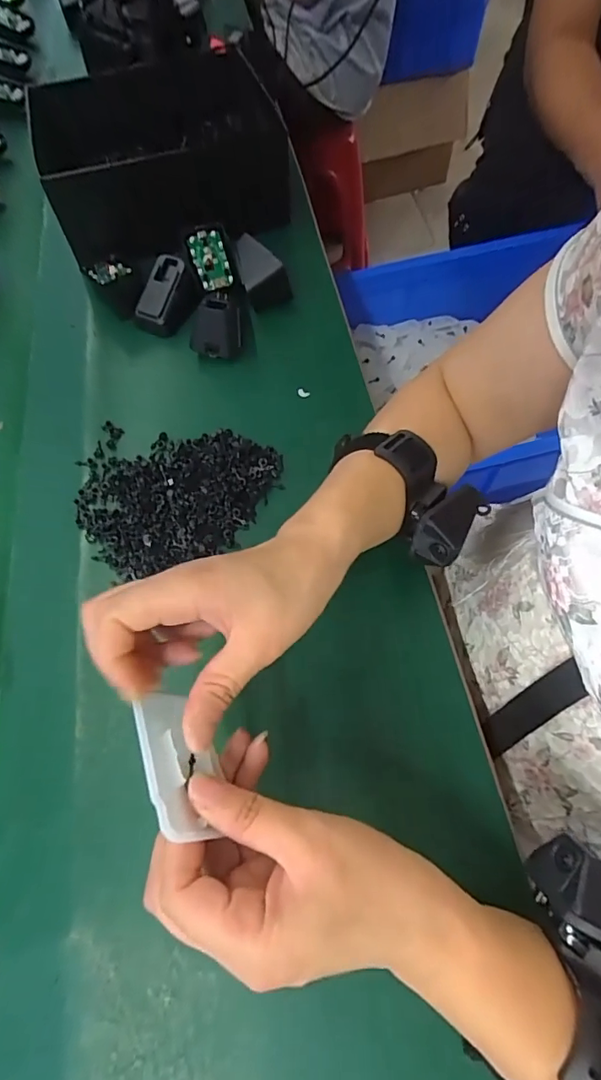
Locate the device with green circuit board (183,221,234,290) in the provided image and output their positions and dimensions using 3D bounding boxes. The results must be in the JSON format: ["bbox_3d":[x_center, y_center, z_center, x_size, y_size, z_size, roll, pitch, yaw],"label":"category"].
[{"bbox_3d":[-0.088,-0.275,0.473,0.038,0.013,0.071,-13,84,3],"label":"device with green circuit board"}]

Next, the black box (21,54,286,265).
[{"bbox_3d":[-0.146,-0.405,0.509,0.237,0.084,0.204,-12,61,-4],"label":"black box"}]

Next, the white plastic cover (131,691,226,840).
[{"bbox_3d":[-0.054,0.098,0.217,0.034,0.006,0.064,7,38,-38],"label":"white plastic cover"}]

